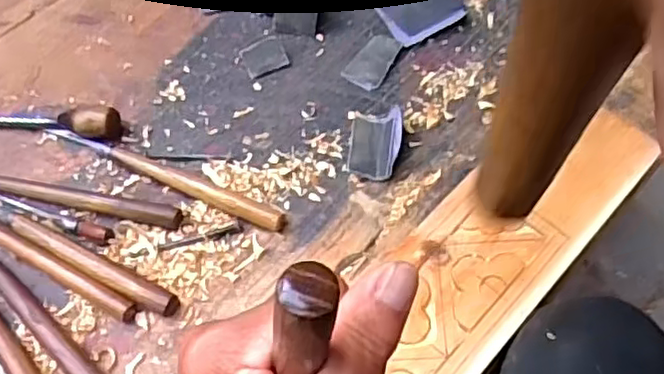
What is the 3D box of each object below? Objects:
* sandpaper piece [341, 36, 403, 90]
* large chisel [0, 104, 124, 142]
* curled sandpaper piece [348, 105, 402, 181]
[{"bbox_3d":[0.038,-0.115,0.607,0.036,0.004,0.059,26,67,20],"label":"sandpaper piece"},{"bbox_3d":[-0.272,-0.061,0.571,0.188,0.031,0.026,5,58,5],"label":"large chisel"},{"bbox_3d":[0.036,-0.039,0.555,0.042,0.009,0.076,3,57,4],"label":"curled sandpaper piece"}]

